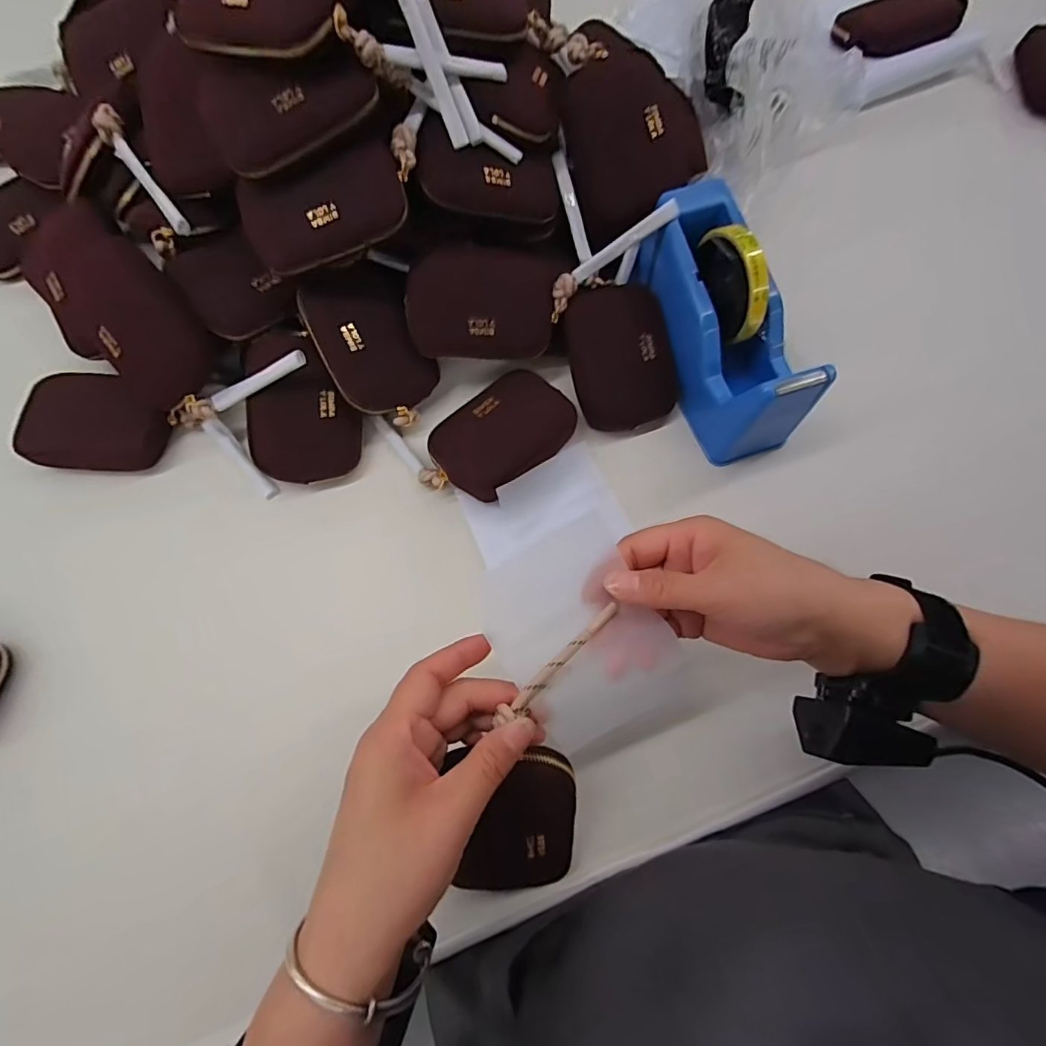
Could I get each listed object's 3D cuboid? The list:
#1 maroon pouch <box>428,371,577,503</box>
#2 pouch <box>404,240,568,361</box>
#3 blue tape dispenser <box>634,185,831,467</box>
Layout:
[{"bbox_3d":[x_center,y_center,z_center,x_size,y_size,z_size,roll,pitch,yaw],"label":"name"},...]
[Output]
[{"bbox_3d":[-0.016,-0.073,0.402,0.112,0.028,0.081,-40,77,-10],"label":"maroon pouch"},{"bbox_3d":[-0.034,-0.178,0.400,0.116,0.037,0.079,-5,115,-15],"label":"pouch"},{"bbox_3d":[0.158,-0.160,0.378,0.069,0.100,0.213,-17,87,-4],"label":"blue tape dispenser"}]

